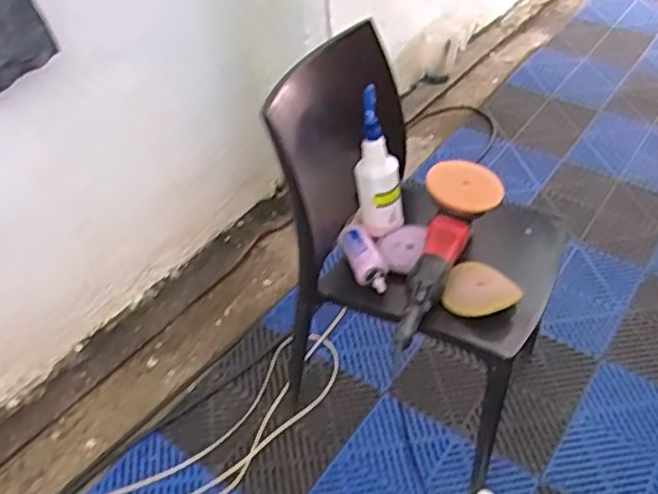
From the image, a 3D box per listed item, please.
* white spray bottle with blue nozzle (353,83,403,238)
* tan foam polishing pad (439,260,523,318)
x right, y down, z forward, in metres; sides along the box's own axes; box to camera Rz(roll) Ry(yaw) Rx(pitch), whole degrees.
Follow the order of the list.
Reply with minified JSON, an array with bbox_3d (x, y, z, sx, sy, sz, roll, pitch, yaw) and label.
[{"bbox_3d":[0.099,-0.153,1.287,0.096,0.269,0.086,2,42,4],"label":"white spray bottle with blue nozzle"},{"bbox_3d":[0.283,0.071,1.189,0.128,0.035,0.150,12,44,15],"label":"tan foam polishing pad"}]

